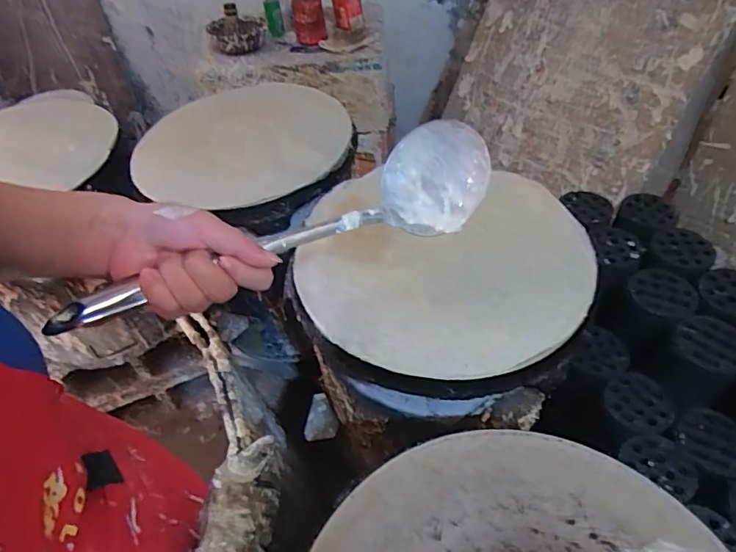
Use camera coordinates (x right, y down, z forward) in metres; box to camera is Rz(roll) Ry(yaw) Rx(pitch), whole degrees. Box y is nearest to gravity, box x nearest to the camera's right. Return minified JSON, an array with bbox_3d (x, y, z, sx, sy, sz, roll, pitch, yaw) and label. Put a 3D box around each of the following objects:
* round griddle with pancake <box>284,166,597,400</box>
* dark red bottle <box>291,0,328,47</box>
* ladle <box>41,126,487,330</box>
[{"bbox_3d":[0.094,-0.011,0.676,0.381,0.040,0.356,-3,48,3],"label":"round griddle with pancake"},{"bbox_3d":[-0.137,-0.595,1.156,0.072,0.116,0.081,-11,48,-4],"label":"dark red bottle"},{"bbox_3d":[-0.059,-0.028,0.382,0.328,0.063,0.085,-24,51,-16],"label":"ladle"}]

